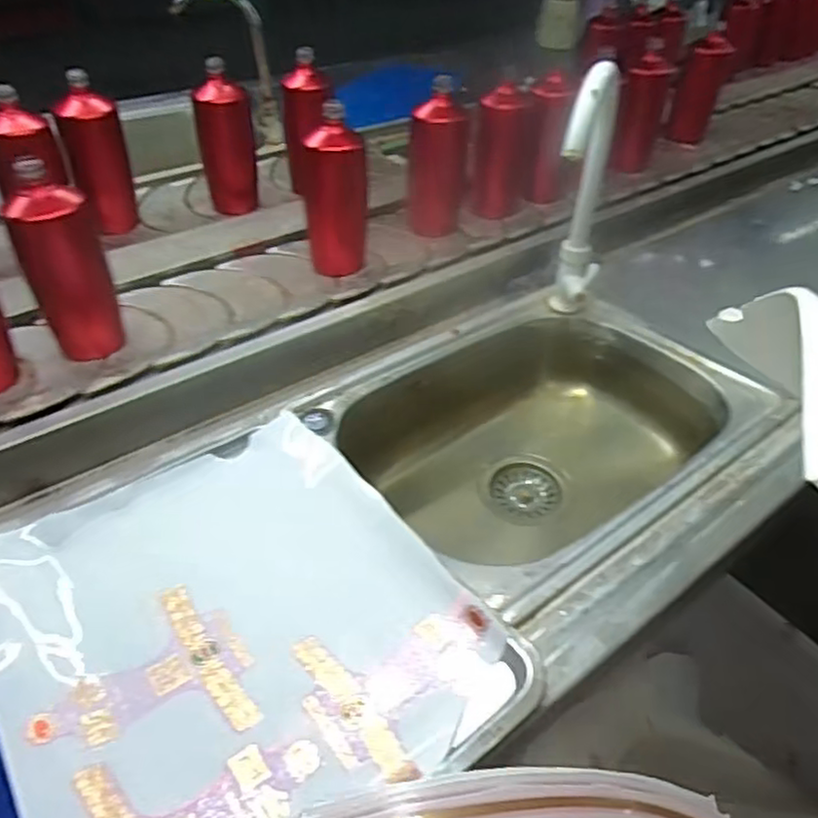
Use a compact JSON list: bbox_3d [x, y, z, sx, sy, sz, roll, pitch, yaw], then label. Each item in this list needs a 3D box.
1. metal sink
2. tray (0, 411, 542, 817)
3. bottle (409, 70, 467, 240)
[{"bbox_3d":[0.142,0.053,0.756,0.422,0.155,0.336,-25,45,-28],"label":"metal sink"},{"bbox_3d":[-0.136,0.156,0.506,0.304,0.030,0.377,-27,46,-30],"label":"tray"},{"bbox_3d":[0.039,-0.341,0.942,0.082,0.193,0.077,2,39,2],"label":"bottle"}]

